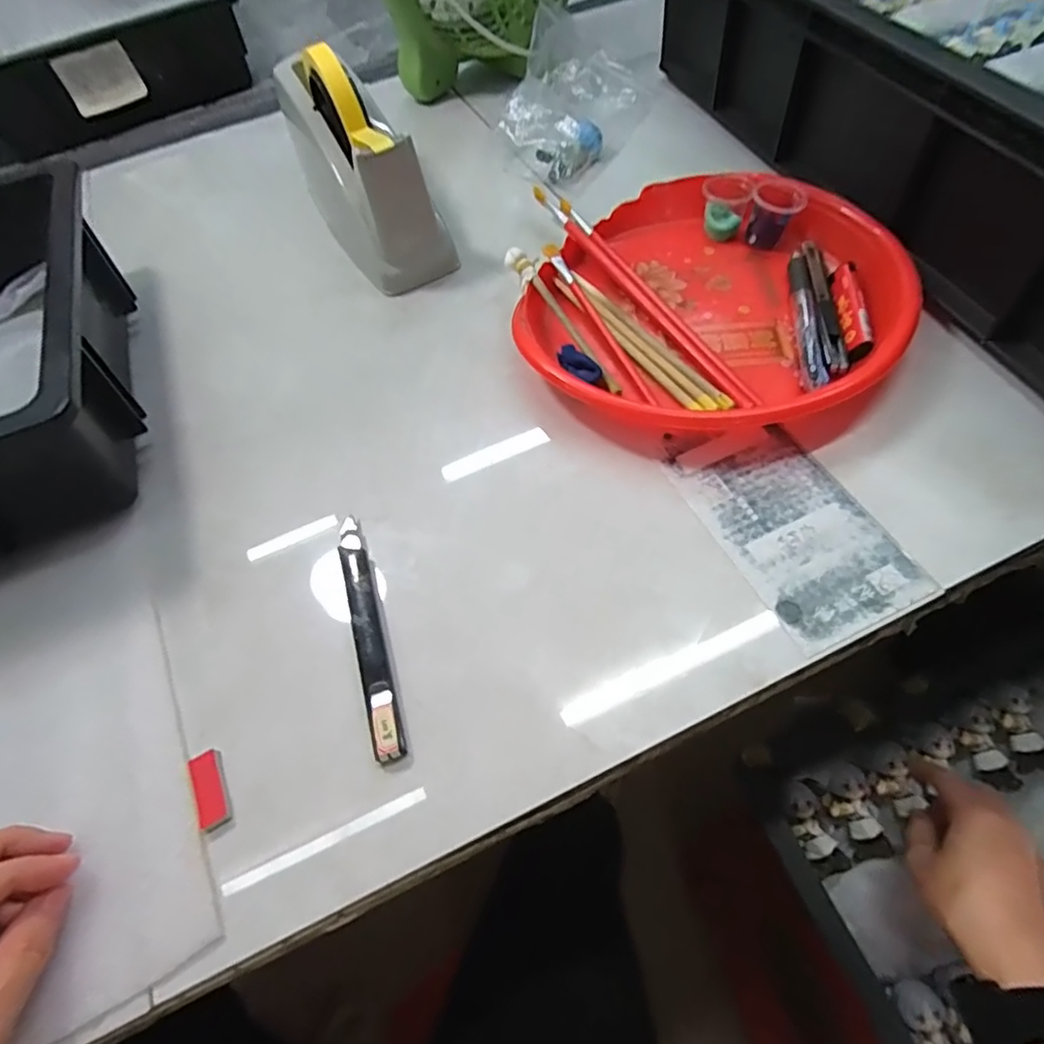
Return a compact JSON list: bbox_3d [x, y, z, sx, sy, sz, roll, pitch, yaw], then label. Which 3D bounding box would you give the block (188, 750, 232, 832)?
[{"bbox_3d":[-0.147,0.126,0.287,0.013,0.004,0.035,-26,58,-10],"label":"block"}]

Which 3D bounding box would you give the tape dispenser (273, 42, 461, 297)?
[{"bbox_3d":[-0.136,-0.293,0.491,0.071,0.115,0.206,-29,59,-12],"label":"tape dispenser"}]

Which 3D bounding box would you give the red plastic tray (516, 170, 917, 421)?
[{"bbox_3d":[0.126,-0.156,0.415,0.244,0.043,0.229,17,61,17],"label":"red plastic tray"}]

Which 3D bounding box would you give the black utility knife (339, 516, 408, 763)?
[{"bbox_3d":[-0.081,0.056,0.322,0.016,0.007,0.138,-18,57,-5],"label":"black utility knife"}]

